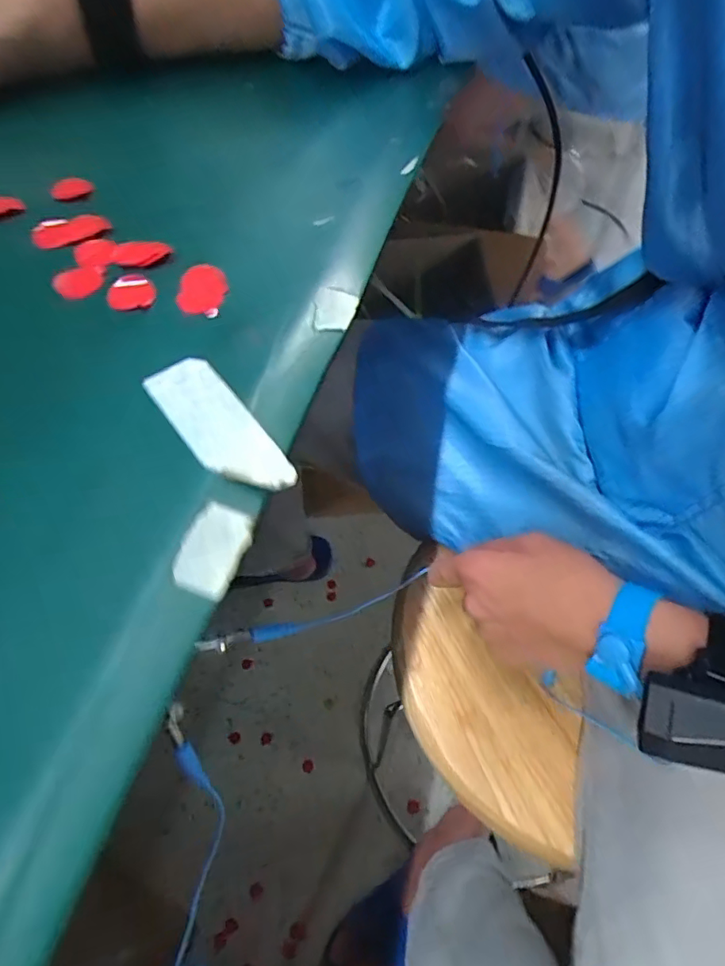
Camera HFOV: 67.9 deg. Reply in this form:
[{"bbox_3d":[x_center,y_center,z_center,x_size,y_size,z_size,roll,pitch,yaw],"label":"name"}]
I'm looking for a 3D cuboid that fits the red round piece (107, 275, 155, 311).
[{"bbox_3d":[-0.083,-0.068,0.192,0.016,0.004,0.014,-21,59,-12],"label":"red round piece"}]

